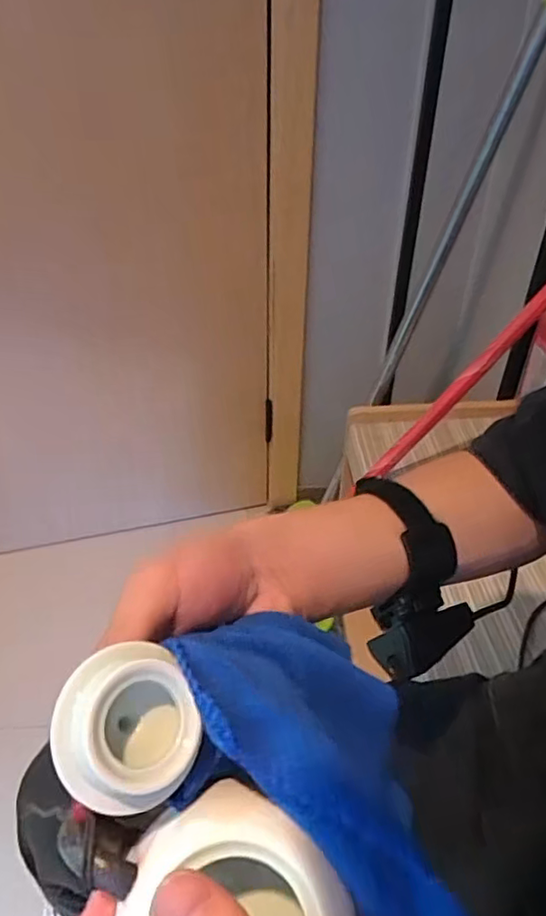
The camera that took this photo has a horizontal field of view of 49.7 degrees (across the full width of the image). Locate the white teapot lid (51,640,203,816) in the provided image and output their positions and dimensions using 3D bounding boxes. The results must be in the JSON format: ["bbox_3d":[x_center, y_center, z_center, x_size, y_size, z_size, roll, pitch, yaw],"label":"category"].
[{"bbox_3d":[-0.052,0.093,0.208,0.048,0.032,0.048,5,70,-13],"label":"white teapot lid"}]

